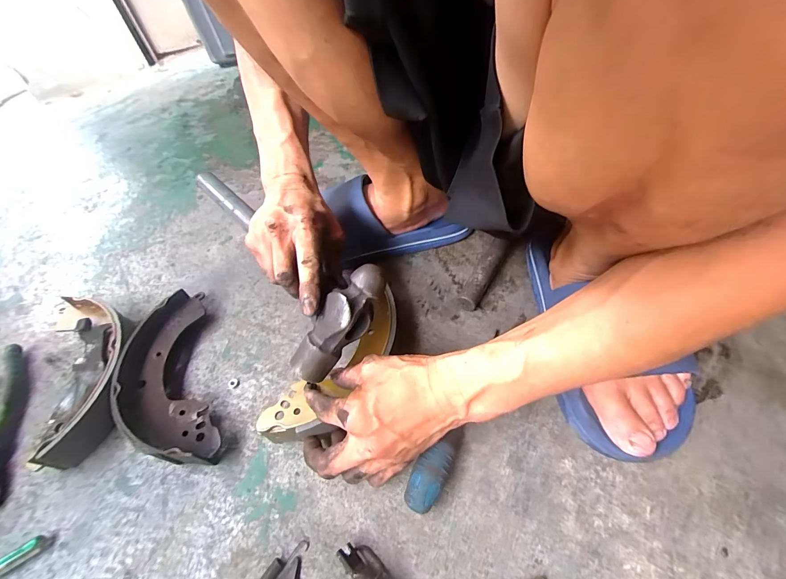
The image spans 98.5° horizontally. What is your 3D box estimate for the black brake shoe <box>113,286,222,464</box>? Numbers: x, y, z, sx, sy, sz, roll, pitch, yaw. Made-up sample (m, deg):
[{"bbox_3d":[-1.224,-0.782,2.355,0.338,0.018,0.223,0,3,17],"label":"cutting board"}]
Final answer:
[{"bbox_3d":[-0.243,0.096,0.367,0.083,0.043,0.207,-22,53,-13],"label":"black brake shoe"}]

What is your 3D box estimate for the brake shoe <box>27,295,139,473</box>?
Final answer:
[{"bbox_3d":[-0.349,0.083,0.391,0.096,0.040,0.216,-26,54,-15],"label":"brake shoe"}]

